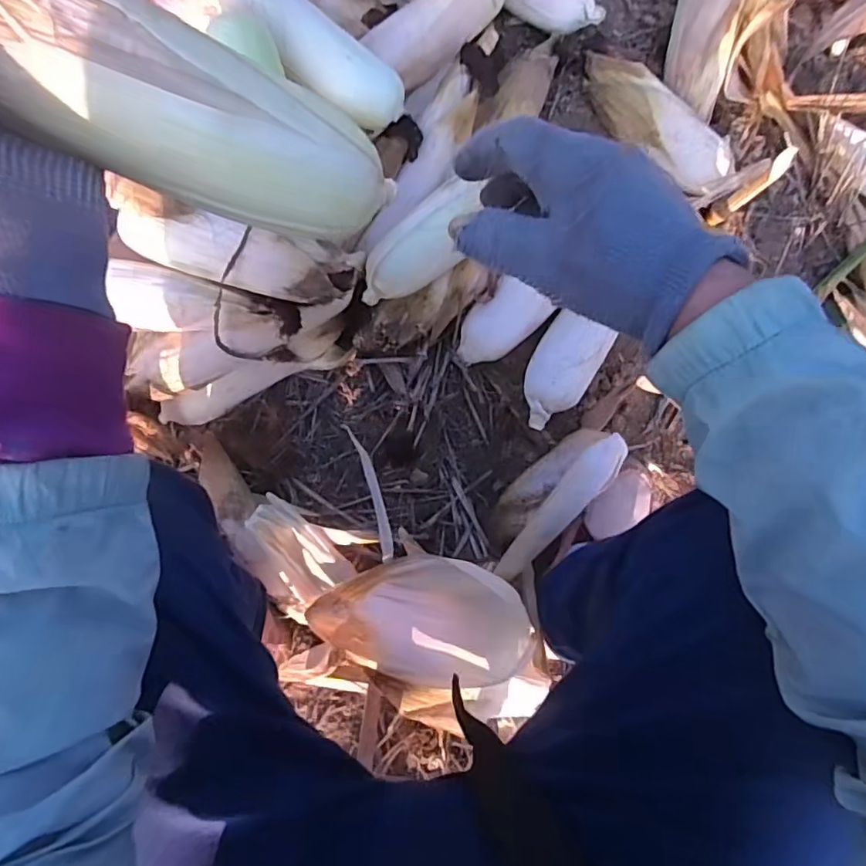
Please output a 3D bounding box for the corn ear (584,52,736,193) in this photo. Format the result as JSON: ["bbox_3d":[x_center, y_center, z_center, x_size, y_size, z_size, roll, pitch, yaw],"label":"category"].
[{"bbox_3d":[0.265,-0.357,0.660,0.221,0.066,0.080,31,84,-4],"label":"corn ear"}]

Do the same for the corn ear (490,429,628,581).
[{"bbox_3d":[0.127,0.068,0.602,0.062,0.056,0.182,41,101,-3],"label":"corn ear"}]

